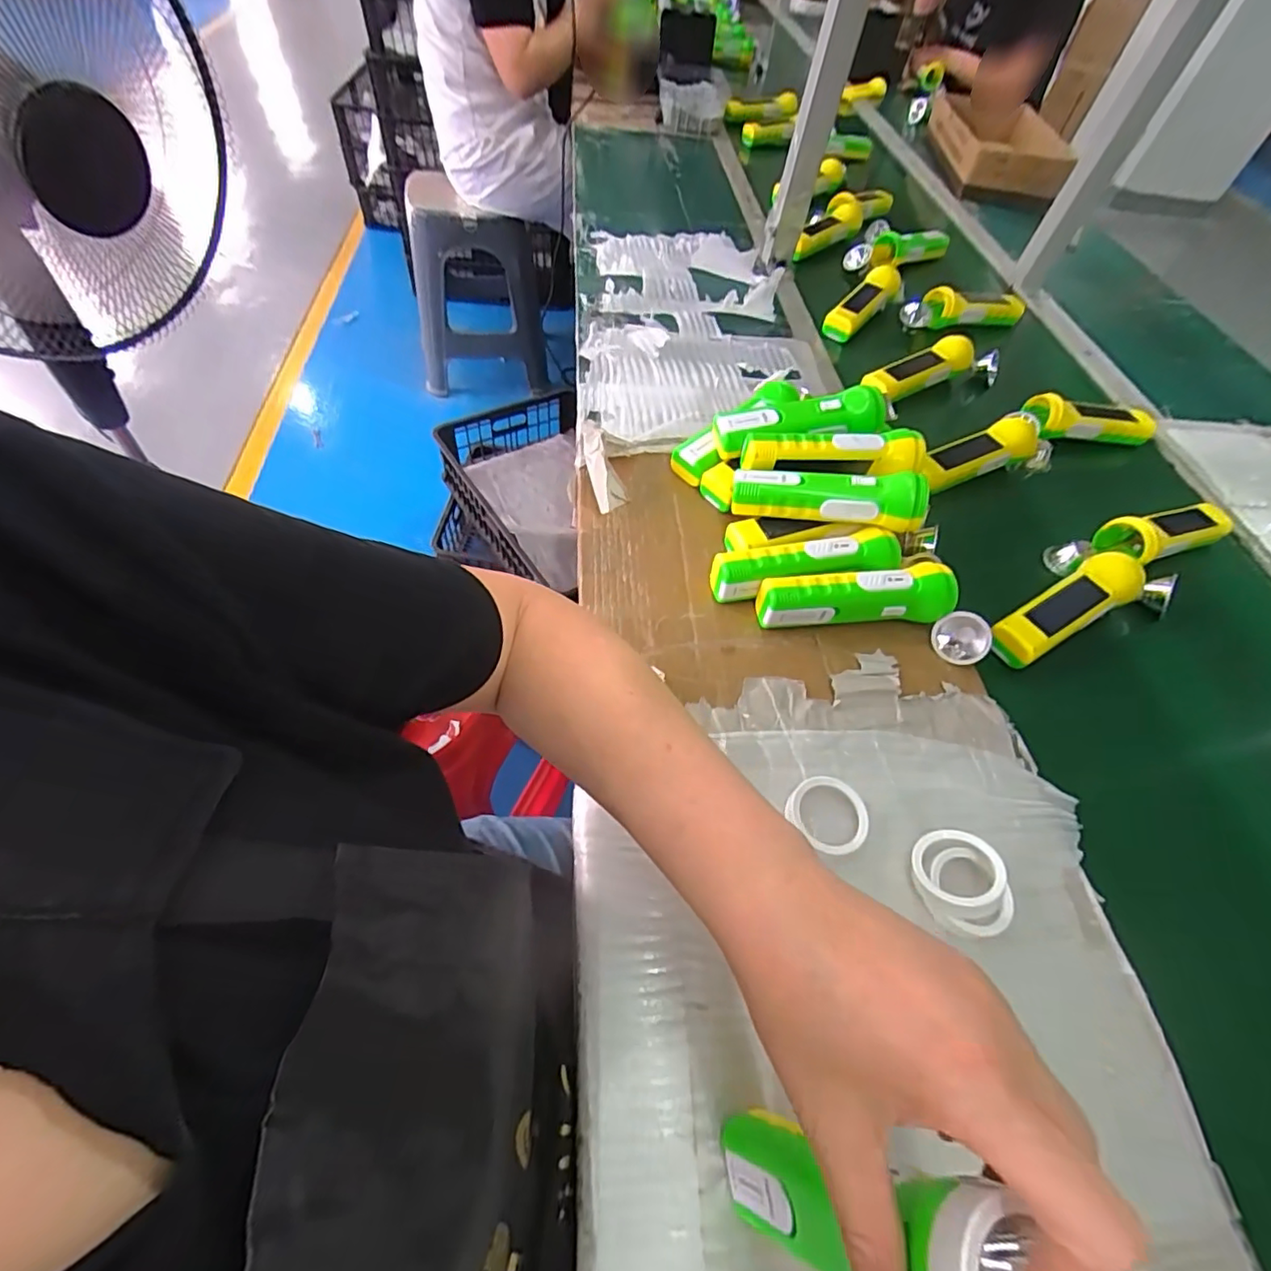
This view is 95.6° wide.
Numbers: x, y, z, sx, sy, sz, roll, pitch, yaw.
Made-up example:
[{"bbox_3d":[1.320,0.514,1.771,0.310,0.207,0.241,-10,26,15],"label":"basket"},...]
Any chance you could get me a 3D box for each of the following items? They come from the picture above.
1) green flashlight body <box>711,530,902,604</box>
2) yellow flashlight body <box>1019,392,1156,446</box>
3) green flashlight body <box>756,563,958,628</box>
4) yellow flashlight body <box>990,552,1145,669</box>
[{"bbox_3d":[0.148,-0.058,0.508,0.163,0.052,0.040,-5,56,-7],"label":"green flashlight body"},{"bbox_3d":[0.495,-0.236,0.630,0.140,0.040,0.034,8,55,-2],"label":"yellow flashlight body"},{"bbox_3d":[0.185,-0.033,0.495,0.161,0.052,0.047,1,55,-2],"label":"green flashlight body"},{"bbox_3d":[0.367,-0.024,0.490,0.144,0.034,0.043,-24,59,-16],"label":"yellow flashlight body"}]

